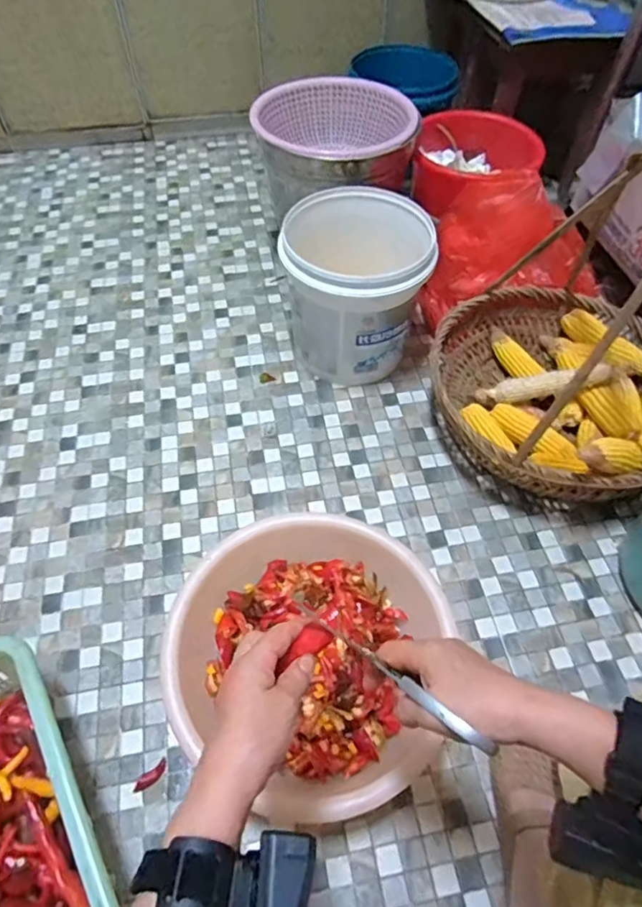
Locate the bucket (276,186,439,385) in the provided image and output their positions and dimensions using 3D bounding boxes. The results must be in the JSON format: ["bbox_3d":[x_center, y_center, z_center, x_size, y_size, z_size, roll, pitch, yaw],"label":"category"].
[{"bbox_3d":[0.063,-0.292,0.993,0.238,0.267,0.228,1,56,-1],"label":"bucket"}]

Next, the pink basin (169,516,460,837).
[{"bbox_3d":[-0.024,0.248,0.712,0.314,0.113,0.321,1,56,-1],"label":"pink basin"}]

